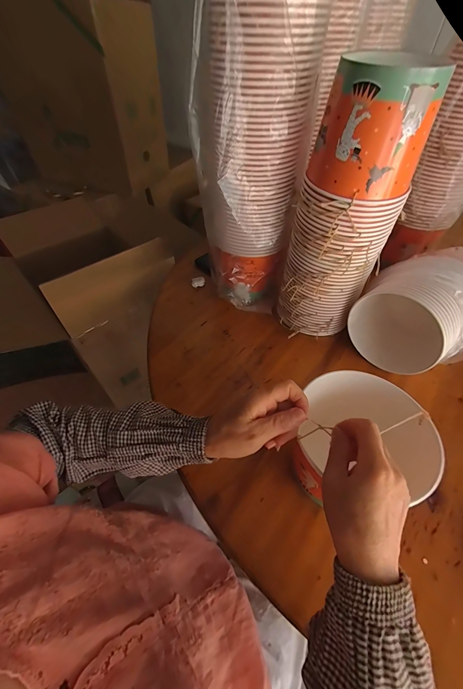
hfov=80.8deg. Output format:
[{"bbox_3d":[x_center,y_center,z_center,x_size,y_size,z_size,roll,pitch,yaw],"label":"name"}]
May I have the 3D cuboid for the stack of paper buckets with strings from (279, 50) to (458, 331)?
[{"bbox_3d":[0.183,-0.187,0.478,0.140,0.416,0.130,-16,51,-13],"label":"stack of paper buckets with strings"}]

